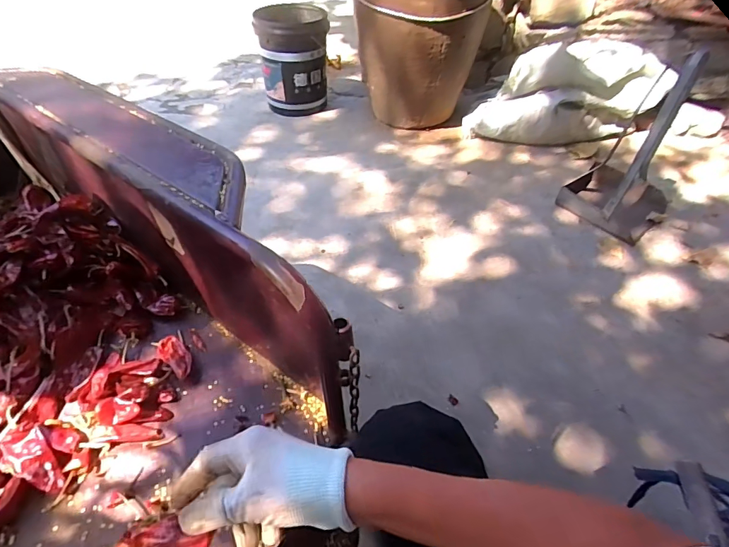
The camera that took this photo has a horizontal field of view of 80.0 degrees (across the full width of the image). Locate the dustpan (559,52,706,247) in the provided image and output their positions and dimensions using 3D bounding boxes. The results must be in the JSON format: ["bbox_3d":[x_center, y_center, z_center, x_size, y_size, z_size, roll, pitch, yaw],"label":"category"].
[{"bbox_3d":[0.824,-0.369,1.290,0.306,0.492,0.276,-35,56,-30],"label":"dustpan"}]

